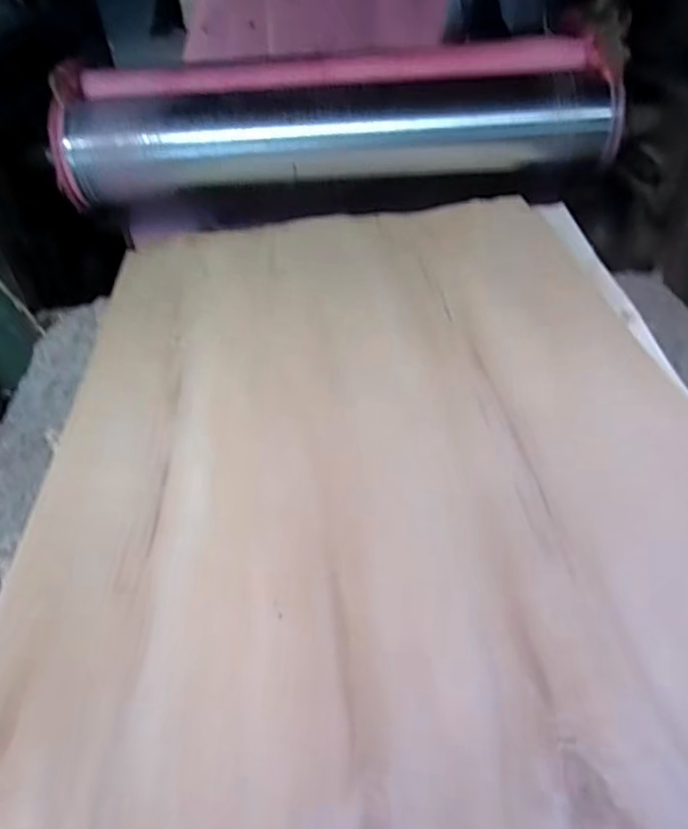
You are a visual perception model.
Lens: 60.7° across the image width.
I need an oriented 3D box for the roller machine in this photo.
[{"bbox_3d":[-0.037,-0.611,1.300,1.138,0.276,0.304,-2,43,2],"label":"roller machine"}]

